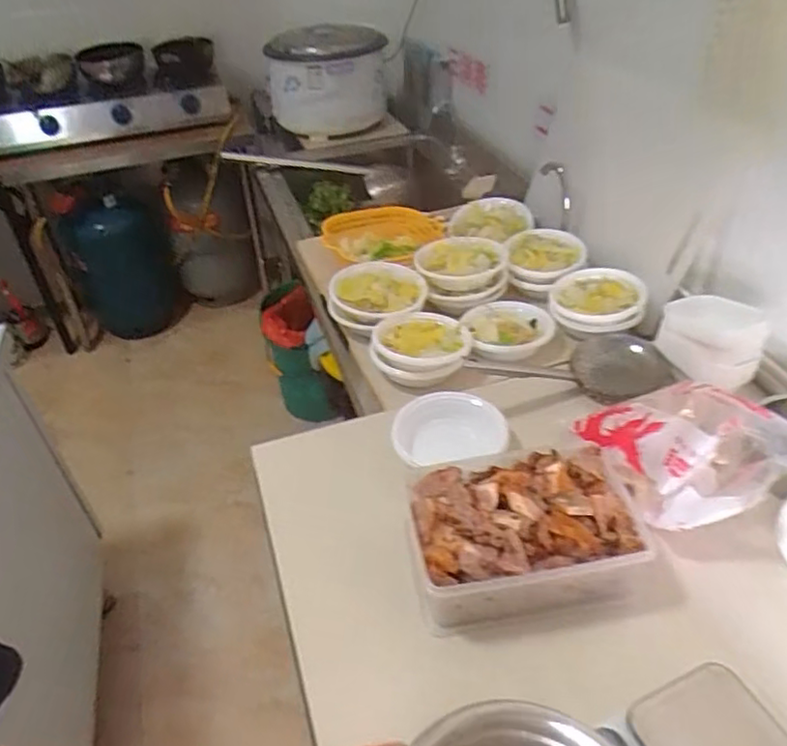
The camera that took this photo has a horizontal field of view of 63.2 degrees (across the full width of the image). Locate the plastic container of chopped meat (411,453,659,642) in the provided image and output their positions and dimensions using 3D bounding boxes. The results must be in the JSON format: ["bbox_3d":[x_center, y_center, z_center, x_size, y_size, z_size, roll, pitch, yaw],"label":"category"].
[{"bbox_3d":[0.145,0.181,0.740,0.242,0.082,0.171,-7,40,-4],"label":"plastic container of chopped meat"}]

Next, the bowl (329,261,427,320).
[{"bbox_3d":[-0.027,-0.134,1.139,0.163,0.053,0.162,-2,40,2],"label":"bowl"}]

